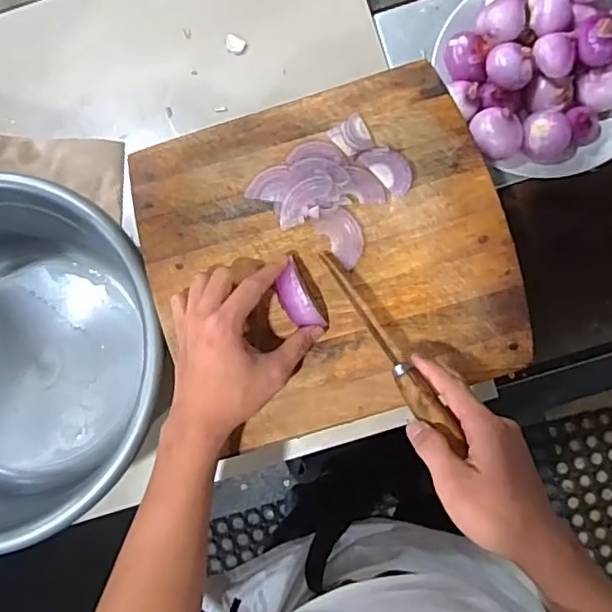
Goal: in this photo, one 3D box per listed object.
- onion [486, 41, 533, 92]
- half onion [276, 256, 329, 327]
[{"bbox_3d":[0.202,-0.236,0.594,0.040,0.039,0.041,-6,85,3],"label":"onion"},{"bbox_3d":[-0.007,-0.005,0.493,0.025,0.029,0.057,-30,84,1],"label":"half onion"}]

